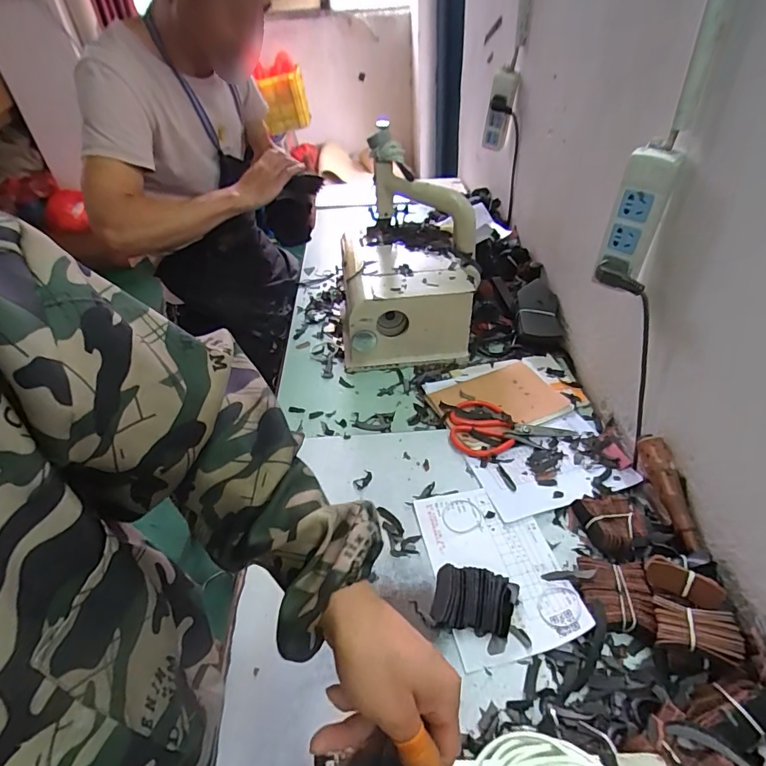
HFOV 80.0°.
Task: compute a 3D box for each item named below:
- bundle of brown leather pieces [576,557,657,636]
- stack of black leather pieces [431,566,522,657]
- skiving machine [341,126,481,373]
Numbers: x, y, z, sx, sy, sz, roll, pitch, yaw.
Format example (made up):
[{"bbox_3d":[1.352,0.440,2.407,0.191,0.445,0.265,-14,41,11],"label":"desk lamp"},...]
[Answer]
[{"bbox_3d":[0.256,0.232,0.505,0.067,0.025,0.074,5,41,12],"label":"bundle of brown leather pieces"},{"bbox_3d":[0.100,0.243,0.510,0.087,0.022,0.080,13,43,20],"label":"stack of black leather pieces"},{"bbox_3d":[0.041,-0.234,0.864,0.263,0.297,0.316,2,41,8],"label":"skiving machine"}]

